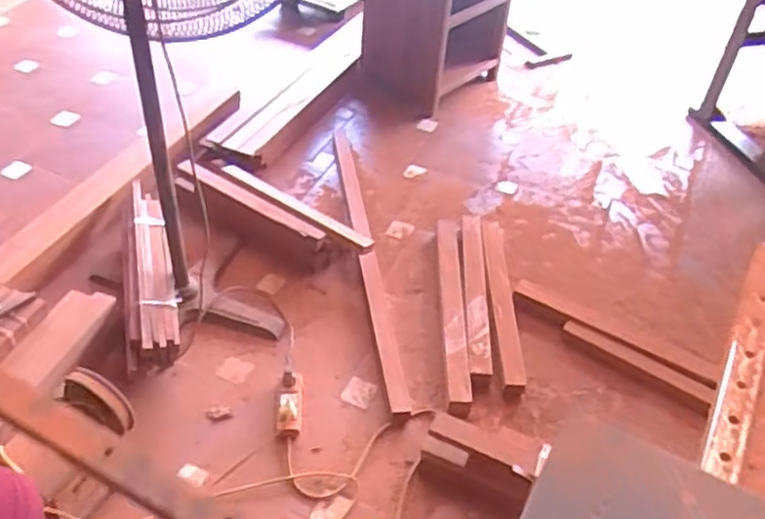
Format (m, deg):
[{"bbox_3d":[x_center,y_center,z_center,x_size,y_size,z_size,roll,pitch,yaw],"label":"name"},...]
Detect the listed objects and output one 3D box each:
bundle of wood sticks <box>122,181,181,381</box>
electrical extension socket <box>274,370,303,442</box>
[{"bbox_3d":[-0.605,0.029,1.845,0.128,0.140,0.599,-7,44,-15],"label":"bundle of wood sticks"},{"bbox_3d":[-0.218,0.338,1.677,0.062,0.061,0.185,3,42,-5],"label":"electrical extension socket"}]

